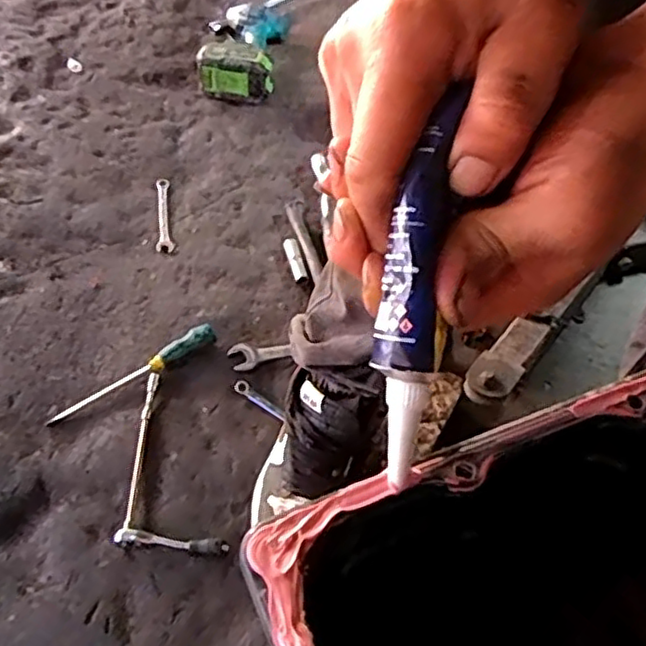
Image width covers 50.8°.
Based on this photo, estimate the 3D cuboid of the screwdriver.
[{"bbox_3d":[-0.249,0.064,0.895,0.234,0.033,0.027,-28,60,-24],"label":"screwdriver"}]

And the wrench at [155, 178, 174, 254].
[{"bbox_3d":[-0.258,-0.178,1.106,0.027,0.005,0.170,-4,53,-9],"label":"wrench"}]

